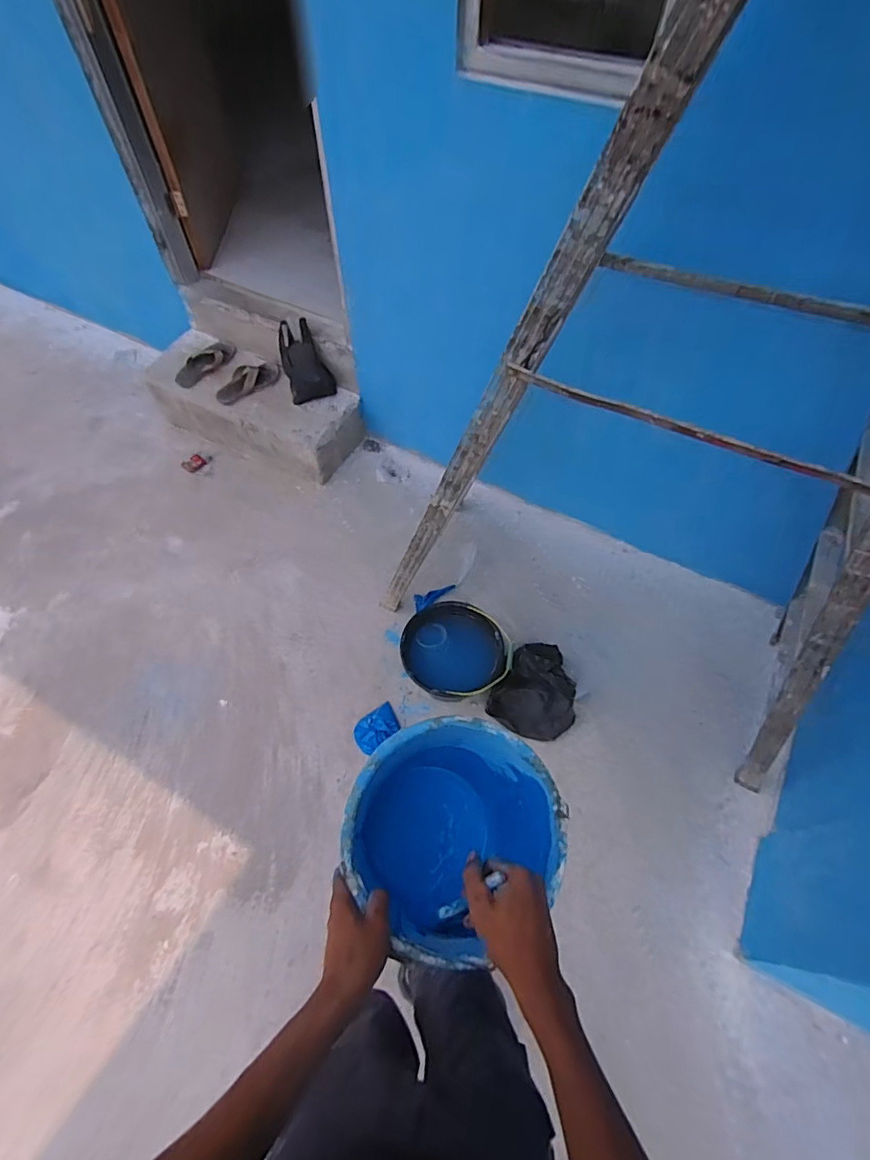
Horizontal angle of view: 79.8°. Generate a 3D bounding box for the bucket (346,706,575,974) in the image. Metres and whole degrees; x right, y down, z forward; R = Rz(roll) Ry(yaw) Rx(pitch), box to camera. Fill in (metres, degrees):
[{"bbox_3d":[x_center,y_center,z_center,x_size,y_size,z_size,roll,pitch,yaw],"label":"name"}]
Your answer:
[{"bbox_3d":[0.026,0.308,0.642,0.241,0.194,0.222,0,59,1],"label":"bucket"}]

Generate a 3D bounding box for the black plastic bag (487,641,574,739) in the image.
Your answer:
[{"bbox_3d":[0.300,0.315,1.462,0.224,0.121,0.270,33,64,17],"label":"black plastic bag"}]

